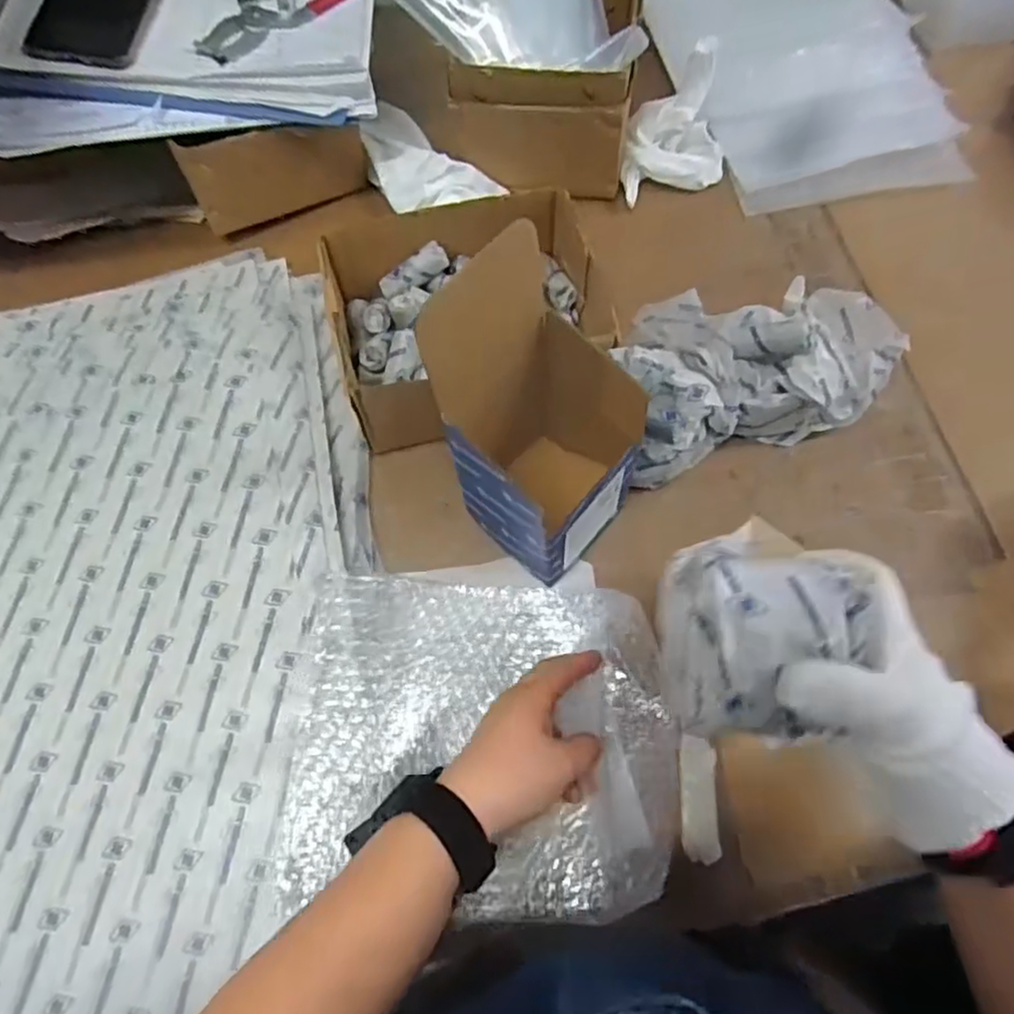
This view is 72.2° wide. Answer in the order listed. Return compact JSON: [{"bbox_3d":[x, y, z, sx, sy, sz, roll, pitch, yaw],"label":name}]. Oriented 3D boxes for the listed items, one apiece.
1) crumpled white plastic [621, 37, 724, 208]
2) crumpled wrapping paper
[{"bbox_3d":[0.154,-0.331,0.617,0.090,0.093,0.110,12,69,5],"label":"crumpled white plastic"},{"bbox_3d":[0.184,-0.097,0.520,0.226,0.094,0.103,-16,69,-6],"label":"crumpled wrapping paper"}]

